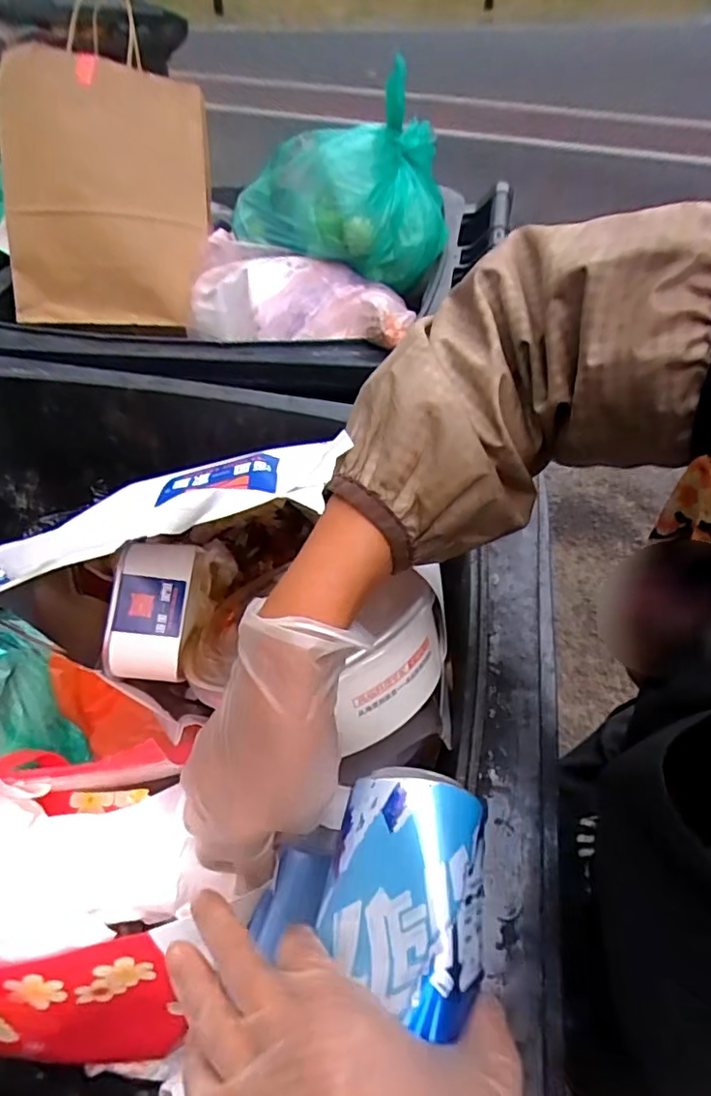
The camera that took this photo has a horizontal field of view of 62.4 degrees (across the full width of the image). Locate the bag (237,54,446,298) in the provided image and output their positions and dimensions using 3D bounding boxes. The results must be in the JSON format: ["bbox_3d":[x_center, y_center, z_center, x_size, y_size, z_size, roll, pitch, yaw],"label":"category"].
[{"bbox_3d":[-0.014,-0.441,0.721,0.237,0.158,0.180,19,51,15],"label":"bag"}]

